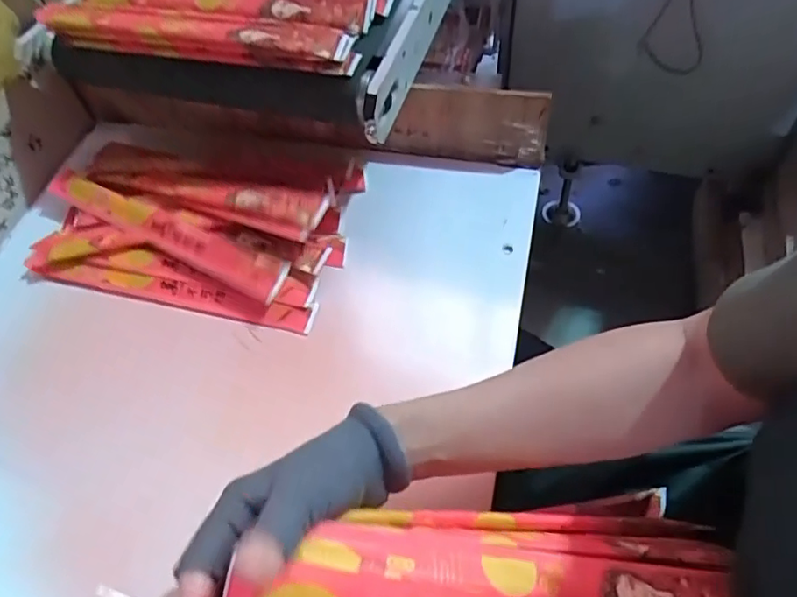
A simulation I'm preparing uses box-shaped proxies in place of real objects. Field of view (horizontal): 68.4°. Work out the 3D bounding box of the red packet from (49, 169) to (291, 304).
[{"bbox_3d":[-0.207,-0.065,0.520,0.269,0.010,0.038,25,59,22],"label":"red packet"}]

